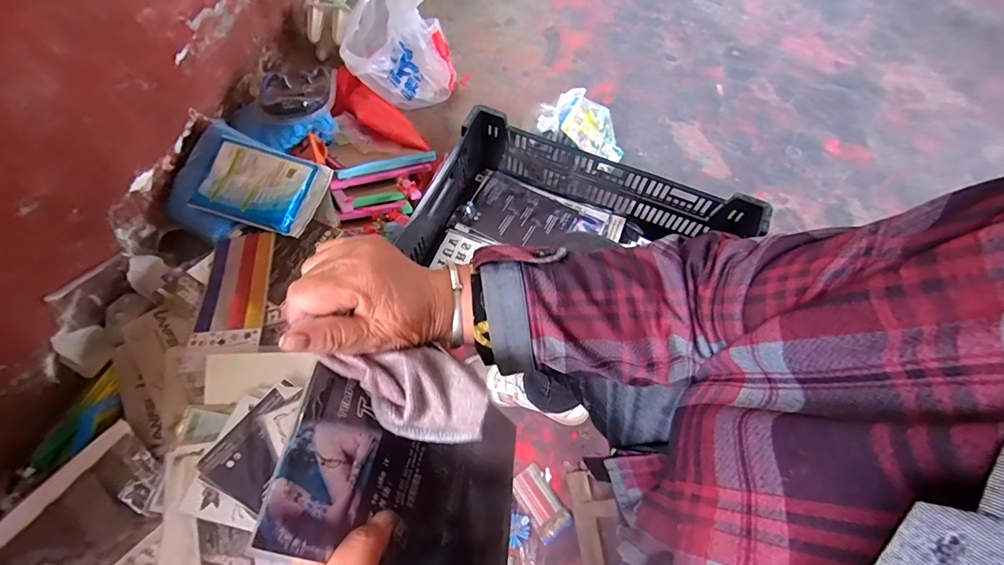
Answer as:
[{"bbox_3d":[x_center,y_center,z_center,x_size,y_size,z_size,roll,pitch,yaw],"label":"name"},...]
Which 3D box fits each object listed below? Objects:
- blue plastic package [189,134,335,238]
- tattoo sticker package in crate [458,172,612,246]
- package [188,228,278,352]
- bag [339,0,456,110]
[{"bbox_3d":[-0.434,-0.179,0.796,0.208,0.027,0.153,17,74,4],"label":"blue plastic package"},{"bbox_3d":[0.068,-0.136,0.951,0.286,0.021,0.161,23,64,9],"label":"tattoo sticker package in crate"},{"bbox_3d":[-0.436,0.012,0.716,0.107,0.010,0.229,-10,56,-3],"label":"package"},{"bbox_3d":[-0.235,-0.554,1.001,0.242,0.307,0.153,-10,64,-8],"label":"bag"}]

